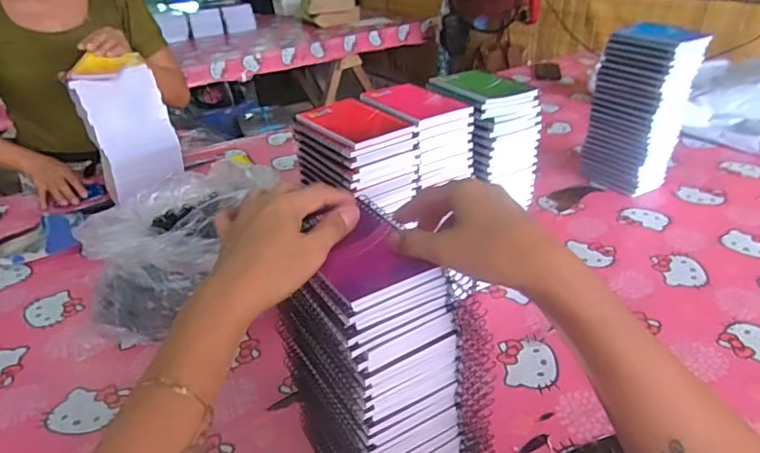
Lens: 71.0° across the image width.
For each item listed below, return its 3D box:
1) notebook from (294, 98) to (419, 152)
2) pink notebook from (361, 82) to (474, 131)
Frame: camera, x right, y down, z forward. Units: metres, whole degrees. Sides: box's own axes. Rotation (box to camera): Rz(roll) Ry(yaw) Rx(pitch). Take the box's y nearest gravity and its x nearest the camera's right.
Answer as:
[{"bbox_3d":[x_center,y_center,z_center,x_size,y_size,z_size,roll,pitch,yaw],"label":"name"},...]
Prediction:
[{"bbox_3d":[-0.034,-0.120,0.606,0.084,0.012,0.125,-25,37,-31],"label":"notebook"},{"bbox_3d":[0.040,-0.152,0.652,0.101,0.016,0.126,-23,36,-28],"label":"pink notebook"}]

